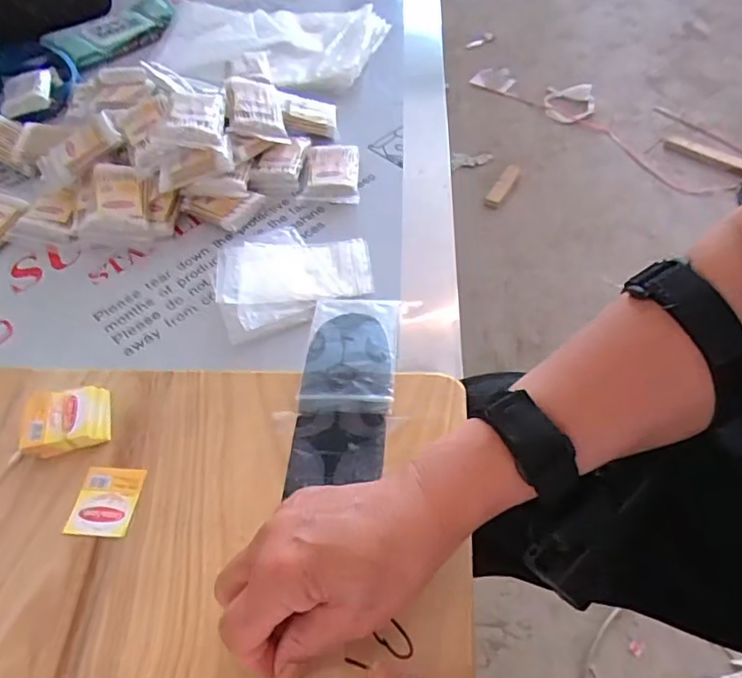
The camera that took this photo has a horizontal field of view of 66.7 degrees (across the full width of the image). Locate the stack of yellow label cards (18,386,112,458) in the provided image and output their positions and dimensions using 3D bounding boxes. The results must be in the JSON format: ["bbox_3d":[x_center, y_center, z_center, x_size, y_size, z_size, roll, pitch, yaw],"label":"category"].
[{"bbox_3d":[-0.204,0.054,0.380,0.053,0.016,0.044,-14,52,-7],"label":"stack of yellow label cards"}]

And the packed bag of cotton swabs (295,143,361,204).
[{"bbox_3d":[-0.043,-0.177,0.603,0.062,0.020,0.085,1,54,5],"label":"packed bag of cotton swabs"}]

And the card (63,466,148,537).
[{"bbox_3d":[-0.165,0.099,0.350,0.038,0.004,0.043,2,52,6],"label":"card"}]

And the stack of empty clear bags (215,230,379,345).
[{"bbox_3d":[-0.074,-0.066,0.520,0.144,0.020,0.117,-21,55,-11],"label":"stack of empty clear bags"}]

